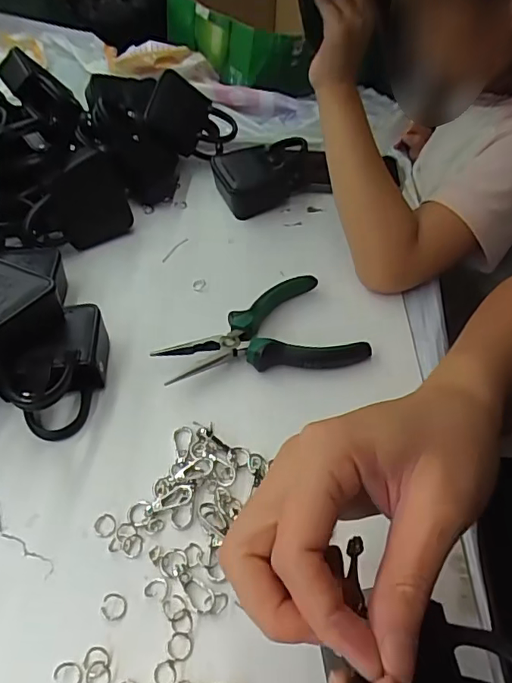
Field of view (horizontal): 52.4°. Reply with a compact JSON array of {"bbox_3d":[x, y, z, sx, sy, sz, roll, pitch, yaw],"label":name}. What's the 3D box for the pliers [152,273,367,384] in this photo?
[{"bbox_3d":[0.003,0.002,0.399,0.147,0.024,0.091,-19,49,-22],"label":"pliers"}]

